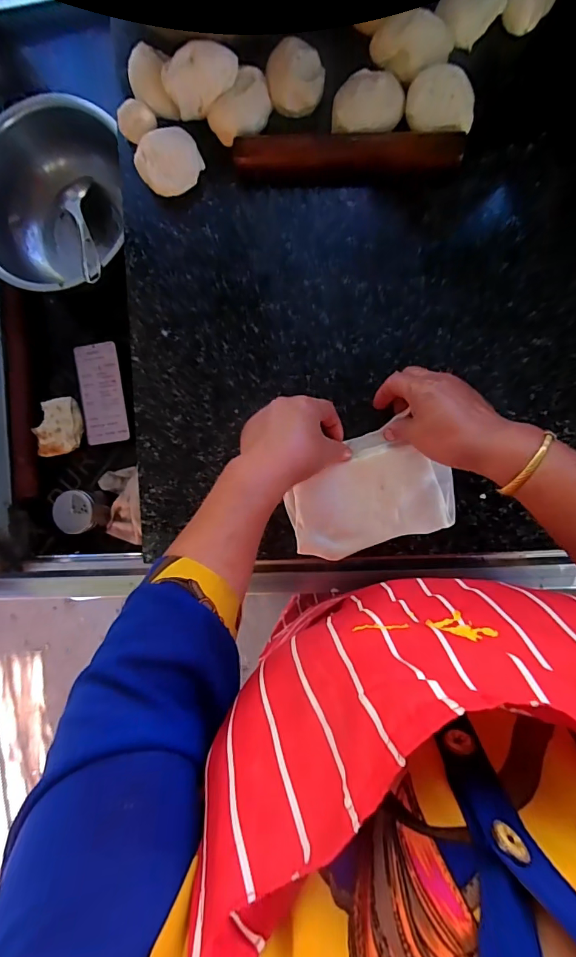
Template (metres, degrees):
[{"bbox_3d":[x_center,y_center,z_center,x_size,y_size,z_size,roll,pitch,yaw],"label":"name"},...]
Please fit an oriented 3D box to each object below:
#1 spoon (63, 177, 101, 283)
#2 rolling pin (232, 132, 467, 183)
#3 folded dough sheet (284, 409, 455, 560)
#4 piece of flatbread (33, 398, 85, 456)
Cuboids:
[{"bbox_3d":[-0.298,-0.364,0.646,0.046,0.025,0.208,-19,73,7],"label":"spoon"},{"bbox_3d":[0.061,-0.331,0.449,0.227,0.031,0.035,0,92,6],"label":"rolling pin"},{"bbox_3d":[0.084,0.016,0.465,0.168,0.015,0.115,-17,90,7],"label":"folded dough sheet"},{"bbox_3d":[-0.368,-0.083,0.704,0.076,0.017,0.091,-3,92,11],"label":"piece of flatbread"}]

